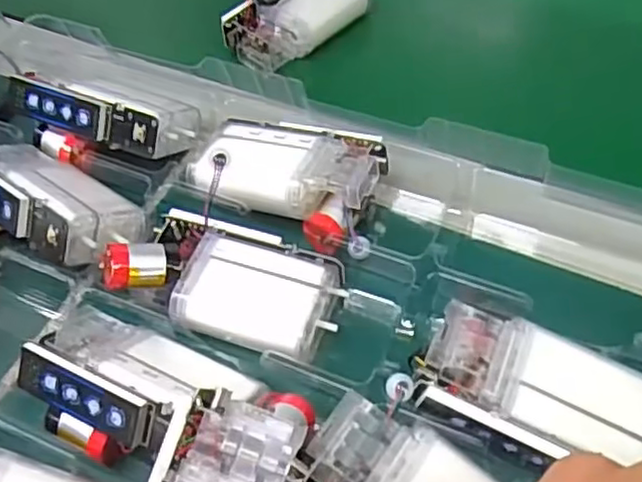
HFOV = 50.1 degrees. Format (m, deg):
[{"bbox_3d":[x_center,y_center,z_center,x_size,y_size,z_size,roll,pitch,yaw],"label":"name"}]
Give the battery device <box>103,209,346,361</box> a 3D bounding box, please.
[{"bbox_3d":[-0.034,0.011,0.258,0.078,0.026,0.044,15,56,14],"label":"battery device"}]

